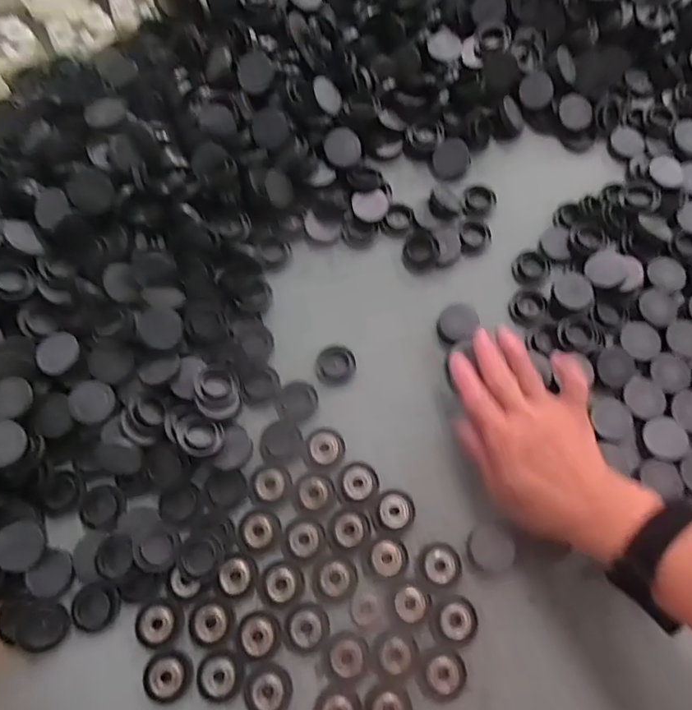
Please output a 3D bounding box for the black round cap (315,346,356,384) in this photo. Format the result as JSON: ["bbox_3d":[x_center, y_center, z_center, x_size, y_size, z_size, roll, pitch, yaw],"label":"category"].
[{"bbox_3d":[-0.008,0.008,0.426,0.033,0.010,0.029,-15,74,-7],"label":"black round cap"}]

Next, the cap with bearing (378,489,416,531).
[{"bbox_3d":[0.038,0.116,0.392,0.028,0.009,0.027,1,73,-2],"label":"cap with bearing"}]

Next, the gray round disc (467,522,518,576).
[{"bbox_3d":[0.107,0.143,0.383,0.034,0.010,0.032,1,73,-2],"label":"gray round disc"}]

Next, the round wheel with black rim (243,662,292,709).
[{"bbox_3d":[-0.053,0.229,0.356,0.032,0.009,0.031,1,73,-2],"label":"round wheel with black rim"}]

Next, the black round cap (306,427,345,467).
[{"bbox_3d":[-0.016,0.071,0.406,0.028,0.006,0.029,1,73,-2],"label":"black round cap"}]

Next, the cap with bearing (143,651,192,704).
[{"bbox_3d":[-0.122,0.220,0.357,0.030,0.009,0.030,1,73,-2],"label":"cap with bearing"}]

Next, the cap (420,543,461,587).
[{"bbox_3d":[0.070,0.152,0.380,0.028,0.011,0.028,1,73,-2],"label":"cap"}]

